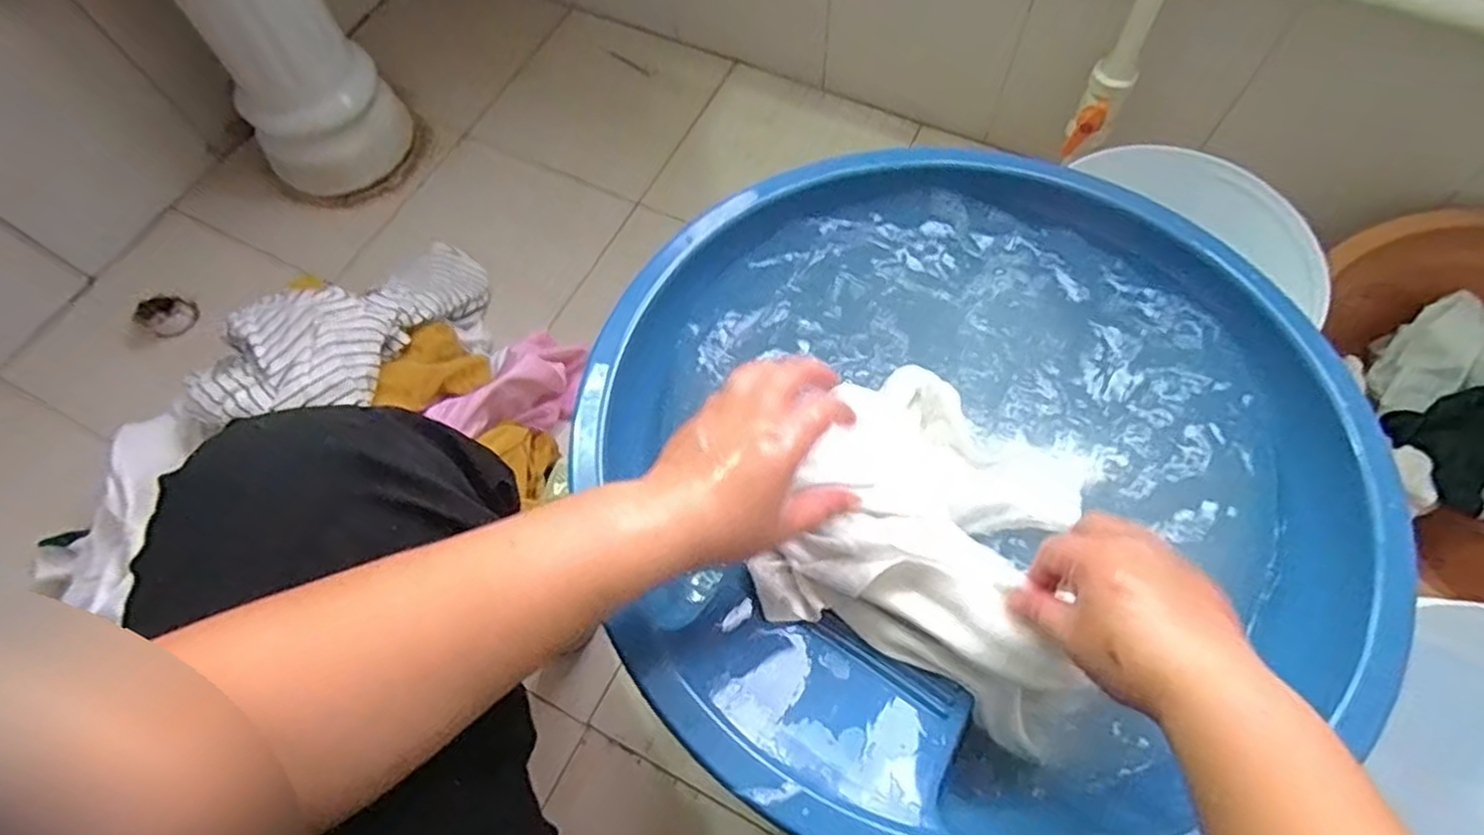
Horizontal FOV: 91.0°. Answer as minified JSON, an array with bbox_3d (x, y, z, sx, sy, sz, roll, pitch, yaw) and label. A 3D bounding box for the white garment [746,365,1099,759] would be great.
[{"bbox_3d":[0.135,0.066,0.449,0.196,0.086,0.197,23,70,12],"label":"white garment"}]

